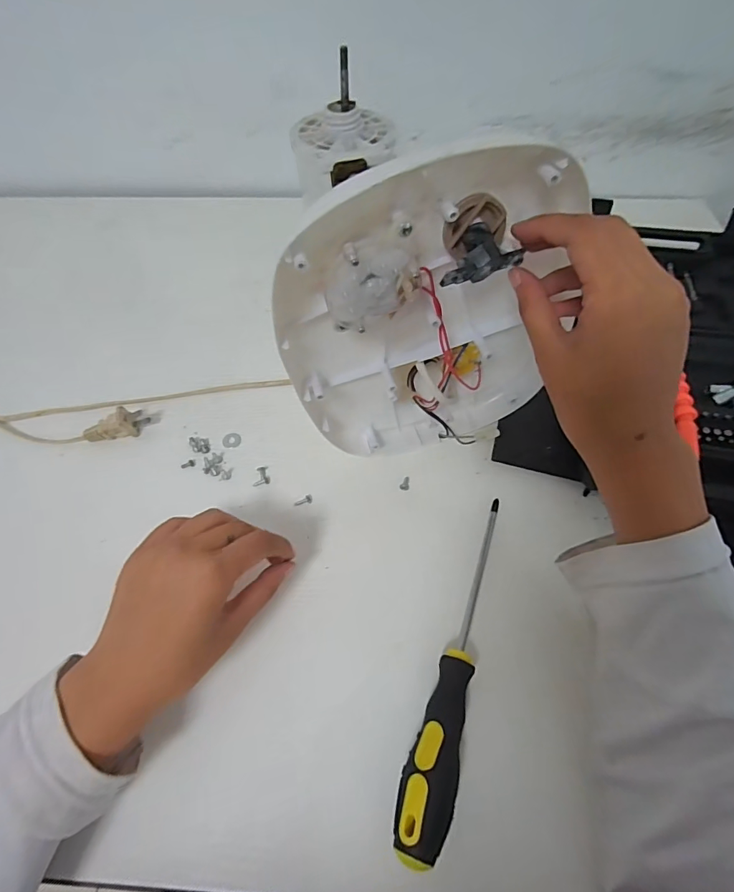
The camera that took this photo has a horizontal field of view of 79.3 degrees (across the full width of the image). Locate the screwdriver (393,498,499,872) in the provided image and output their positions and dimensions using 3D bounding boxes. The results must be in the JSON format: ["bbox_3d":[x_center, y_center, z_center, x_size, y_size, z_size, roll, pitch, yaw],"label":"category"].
[{"bbox_3d":[0.063,0.131,0.289,0.030,0.030,0.221,17,58,12],"label":"screwdriver"}]

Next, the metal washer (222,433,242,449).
[{"bbox_3d":[-0.121,-0.005,0.398,0.016,0.004,0.014,-11,58,-6],"label":"metal washer"}]

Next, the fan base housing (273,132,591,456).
[{"bbox_3d":[0.042,-0.075,0.305,0.192,0.216,0.052,-16,58,-7],"label":"fan base housing"}]

